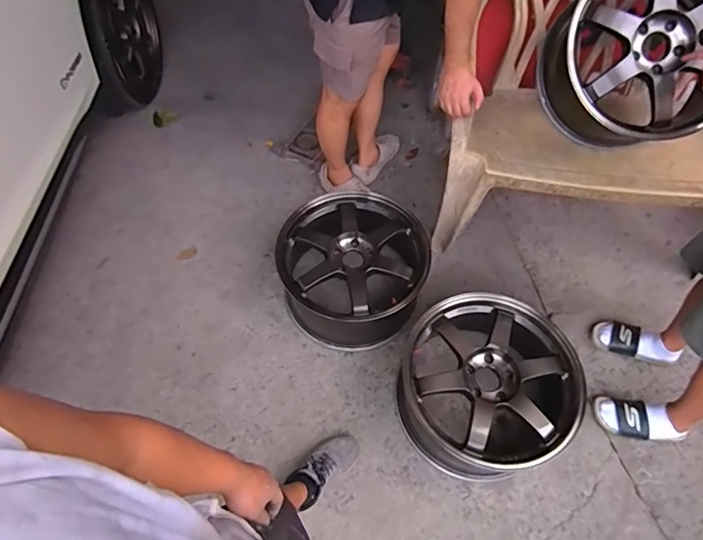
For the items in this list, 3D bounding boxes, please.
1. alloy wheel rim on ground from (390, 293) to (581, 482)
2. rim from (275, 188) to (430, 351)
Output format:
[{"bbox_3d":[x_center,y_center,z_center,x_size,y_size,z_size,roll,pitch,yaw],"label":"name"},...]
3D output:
[{"bbox_3d":[0.378,0.340,1.315,0.457,0.282,0.478,0,59,0],"label":"alloy wheel rim on ground"},{"bbox_3d":[0.002,0.004,1.539,0.469,0.263,0.453,0,59,0],"label":"rim"}]

